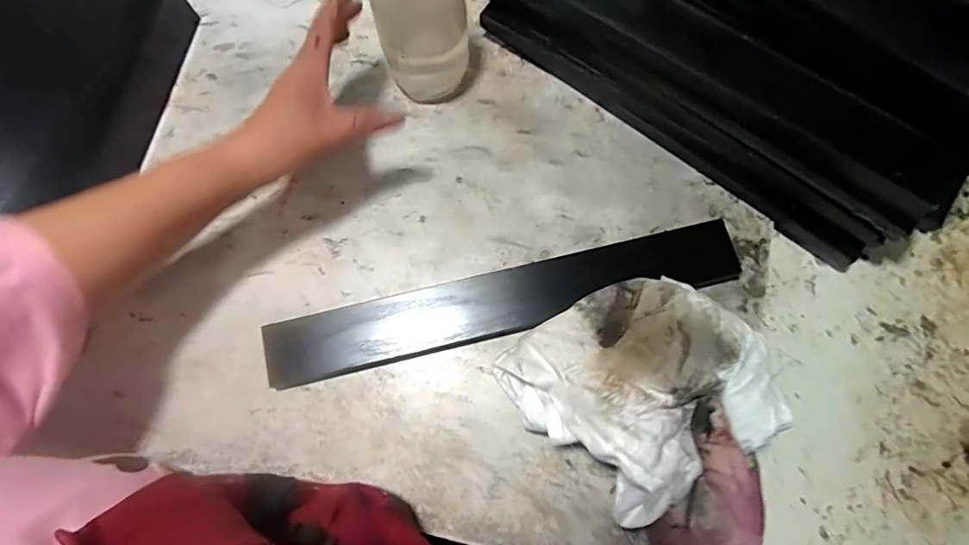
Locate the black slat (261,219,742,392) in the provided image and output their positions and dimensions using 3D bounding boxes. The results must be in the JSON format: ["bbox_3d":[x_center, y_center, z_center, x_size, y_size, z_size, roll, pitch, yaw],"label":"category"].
[{"bbox_3d":[0.015,0.023,0.422,0.381,0.015,0.051,-14,72,-2],"label":"black slat"}]

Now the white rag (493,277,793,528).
[{"bbox_3d":[0.109,0.077,0.370,0.155,0.088,0.137,-35,80,-7],"label":"white rag"}]

